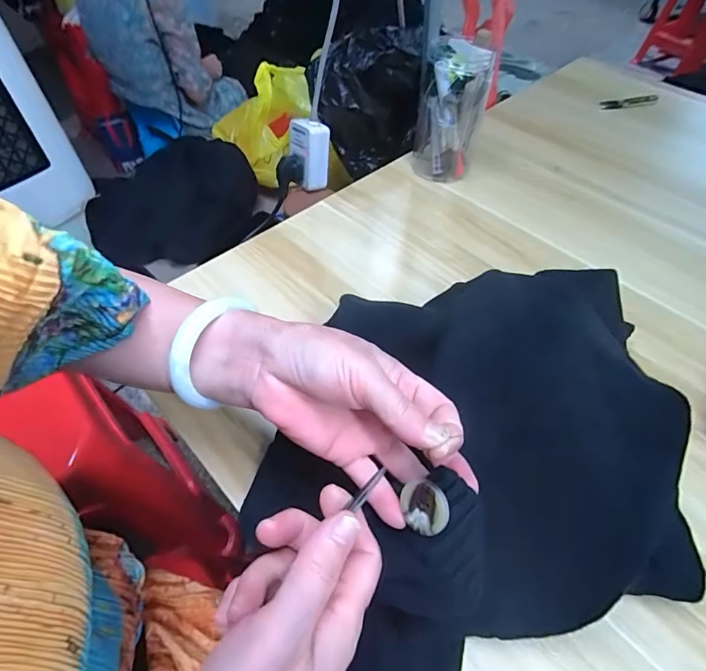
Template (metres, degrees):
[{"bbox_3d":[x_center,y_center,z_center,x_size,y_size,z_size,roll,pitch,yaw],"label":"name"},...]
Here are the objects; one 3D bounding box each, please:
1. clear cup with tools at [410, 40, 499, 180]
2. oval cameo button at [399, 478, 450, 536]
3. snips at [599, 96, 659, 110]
[{"bbox_3d":[0.128,-0.287,0.565,0.083,0.153,0.069,5,53,4],"label":"clear cup with tools"},{"bbox_3d":[0.036,0.086,0.216,0.024,0.004,0.025,-21,77,34],"label":"oval cameo button"},{"bbox_3d":[0.475,-0.402,0.741,0.097,0.011,0.018,-5,53,-3],"label":"snips"}]

